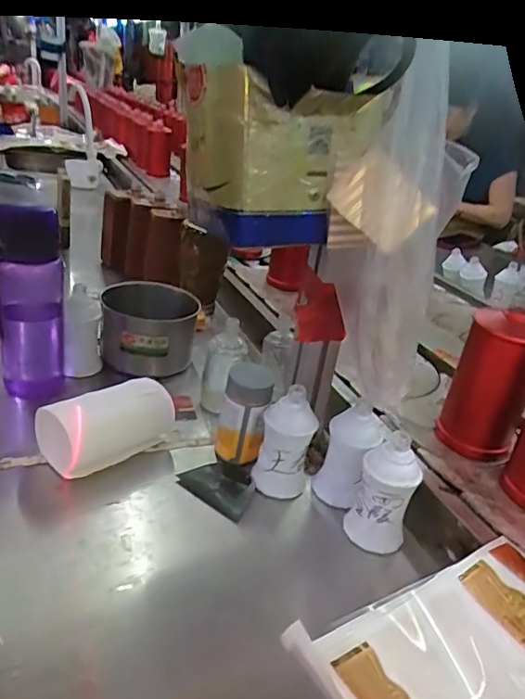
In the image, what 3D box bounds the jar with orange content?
[{"bbox_3d":[-0.022,0.071,0.584,0.053,0.105,0.045,21,29,23],"label":"jar with orange content"}]

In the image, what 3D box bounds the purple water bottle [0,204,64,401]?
[{"bbox_3d":[-0.275,-0.050,0.627,0.071,0.236,0.083,-7,31,-28],"label":"purple water bottle"}]

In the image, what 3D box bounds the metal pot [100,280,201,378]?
[{"bbox_3d":[-0.165,-0.036,0.776,0.135,0.088,0.145,1,28,-15],"label":"metal pot"}]

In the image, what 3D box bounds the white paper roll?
[{"bbox_3d":[-0.168,0.087,0.577,0.140,0.068,0.065,-16,36,-40],"label":"white paper roll"}]

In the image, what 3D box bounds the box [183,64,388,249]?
[{"bbox_3d":[0.015,-0.170,0.469,0.142,0.125,0.113,-7,31,-28],"label":"box"}]

